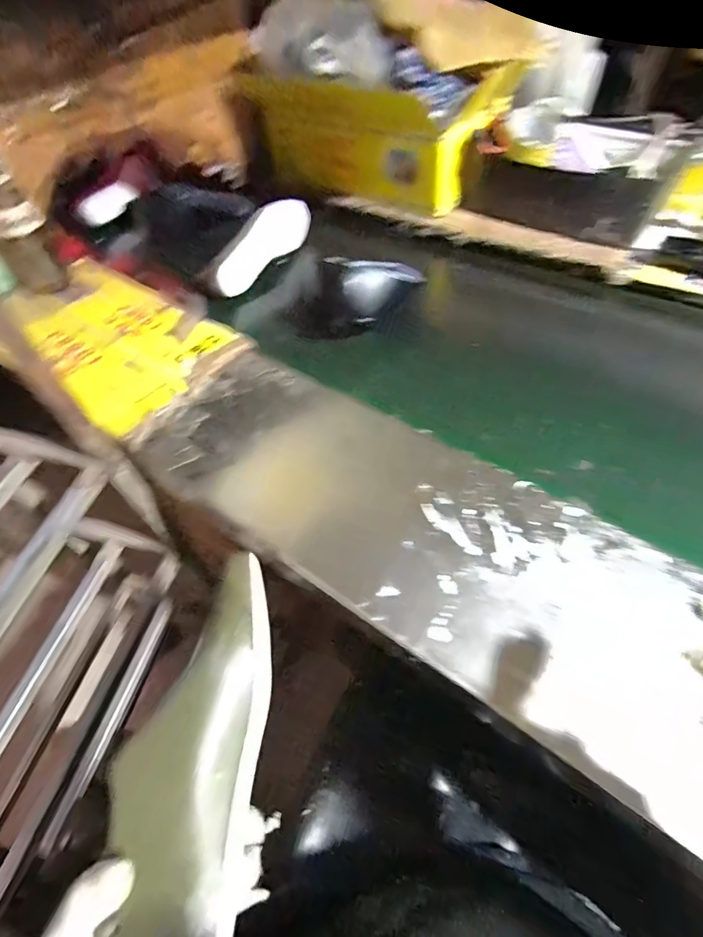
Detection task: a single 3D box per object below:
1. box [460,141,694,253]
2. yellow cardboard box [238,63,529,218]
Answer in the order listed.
[{"bbox_3d":[0.383,-0.512,0.772,0.329,0.093,0.203,28,62,22],"label":"box"},{"bbox_3d":[0.044,-0.672,0.854,0.512,0.188,0.205,28,62,22],"label":"yellow cardboard box"}]

